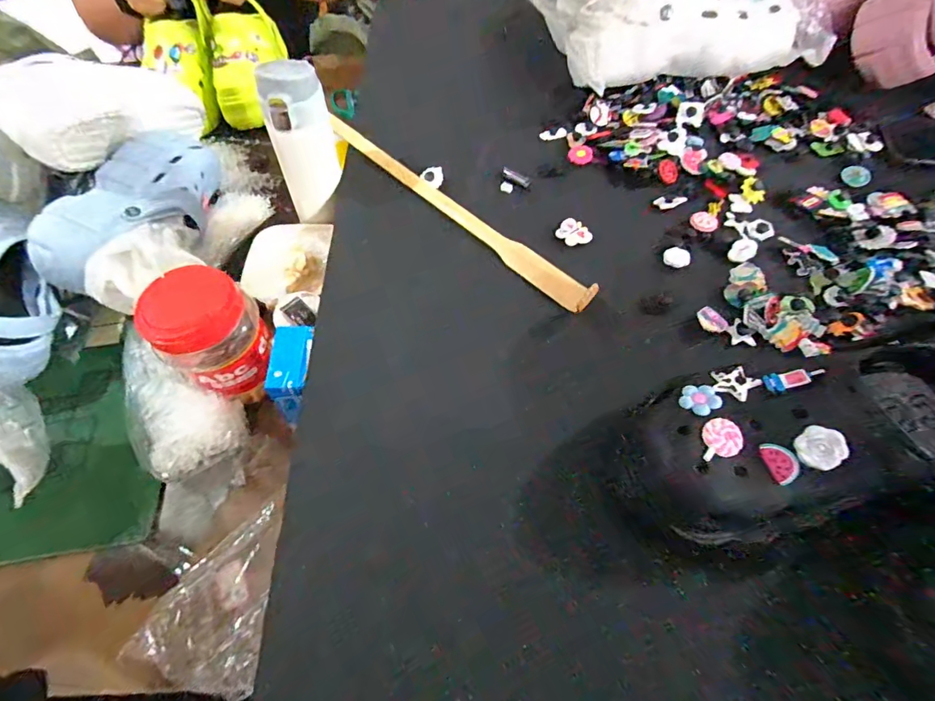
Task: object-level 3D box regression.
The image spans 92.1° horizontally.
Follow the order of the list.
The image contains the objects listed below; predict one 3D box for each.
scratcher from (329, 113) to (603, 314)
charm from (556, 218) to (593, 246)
[{"bbox_3d":[-0.021,-0.162,0.483,0.029,0.024,0.393,-39,65,-18],"label":"scratcher"},{"bbox_3d":[0.110,-0.121,0.465,0.029,0.007,0.038,-39,65,-18],"label":"charm"}]

